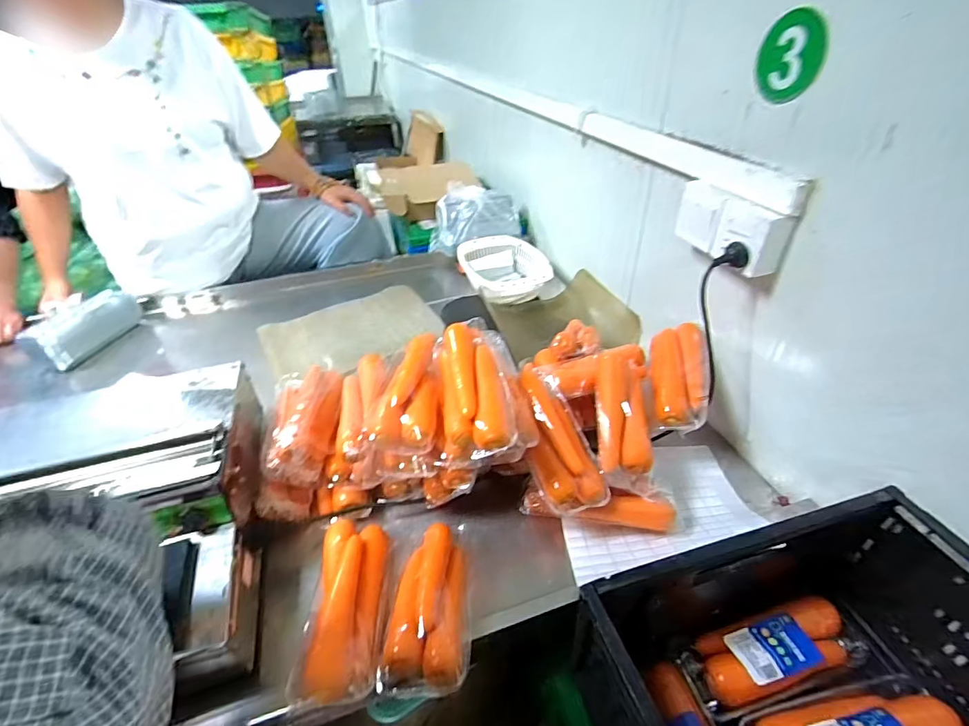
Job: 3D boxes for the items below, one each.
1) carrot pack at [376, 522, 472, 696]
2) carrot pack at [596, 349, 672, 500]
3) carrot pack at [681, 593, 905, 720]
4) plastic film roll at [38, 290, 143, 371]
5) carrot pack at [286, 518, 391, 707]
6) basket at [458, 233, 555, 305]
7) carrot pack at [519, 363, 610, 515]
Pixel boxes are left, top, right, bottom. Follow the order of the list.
[{"bbox_3d":[-0.065,0.287,0.560,0.097,0.047,0.215,-2,26,2],"label":"carrot pack"},{"bbox_3d":[0.222,0.091,0.716,0.105,0.060,0.243,-1,61,3],"label":"carrot pack"},{"bbox_3d":[0.380,0.377,0.584,0.251,0.050,0.093,-11,39,-10],"label":"carrot pack"},{"bbox_3d":[-0.944,-0.086,1.068,0.103,0.089,0.223,4,38,8],"label":"plastic film roll"},{"bbox_3d":[-0.173,0.292,0.559,0.087,0.055,0.219,-5,38,-2],"label":"carrot pack"},{"bbox_3d":[0.054,-0.252,1.227,0.216,0.082,0.259,-13,39,-12],"label":"basket"},{"bbox_3d":[0.106,0.106,0.683,0.103,0.042,0.231,-9,56,-7],"label":"carrot pack"}]

